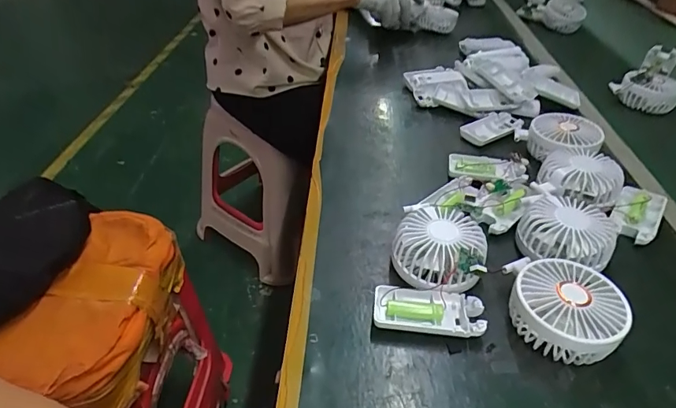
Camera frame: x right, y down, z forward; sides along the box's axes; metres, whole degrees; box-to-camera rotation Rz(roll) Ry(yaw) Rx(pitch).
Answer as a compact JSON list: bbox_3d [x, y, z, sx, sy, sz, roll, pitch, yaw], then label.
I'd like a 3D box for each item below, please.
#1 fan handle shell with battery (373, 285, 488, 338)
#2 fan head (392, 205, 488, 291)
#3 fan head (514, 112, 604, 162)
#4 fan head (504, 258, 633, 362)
[{"bbox_3d":[0.080,0.097,0.401,0.094,0.019,0.045,4,39,5],"label":"fan handle shell with battery"},{"bbox_3d":[0.099,0.045,0.439,0.086,0.049,0.087,13,40,15],"label":"fan head"},{"bbox_3d":[0.298,-0.087,0.595,0.086,0.037,0.098,-8,39,-11],"label":"fan head"},{"bbox_3d":[0.193,0.090,0.386,0.085,0.048,0.087,0,38,0],"label":"fan head"}]

